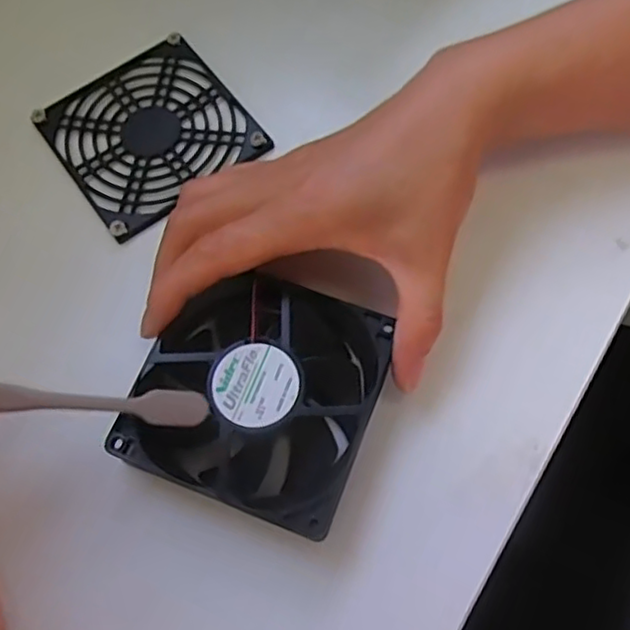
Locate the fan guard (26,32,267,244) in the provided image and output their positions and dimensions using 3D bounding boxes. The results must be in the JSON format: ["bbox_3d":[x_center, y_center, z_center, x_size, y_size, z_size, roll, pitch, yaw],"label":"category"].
[{"bbox_3d":[-0.084,-0.095,0.342,0.089,0.004,0.091,-35,71,-11],"label":"fan guard"}]

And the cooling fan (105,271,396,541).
[{"bbox_3d":[-0.022,0.032,0.277,0.091,0.022,0.091,19,71,10],"label":"cooling fan"}]

